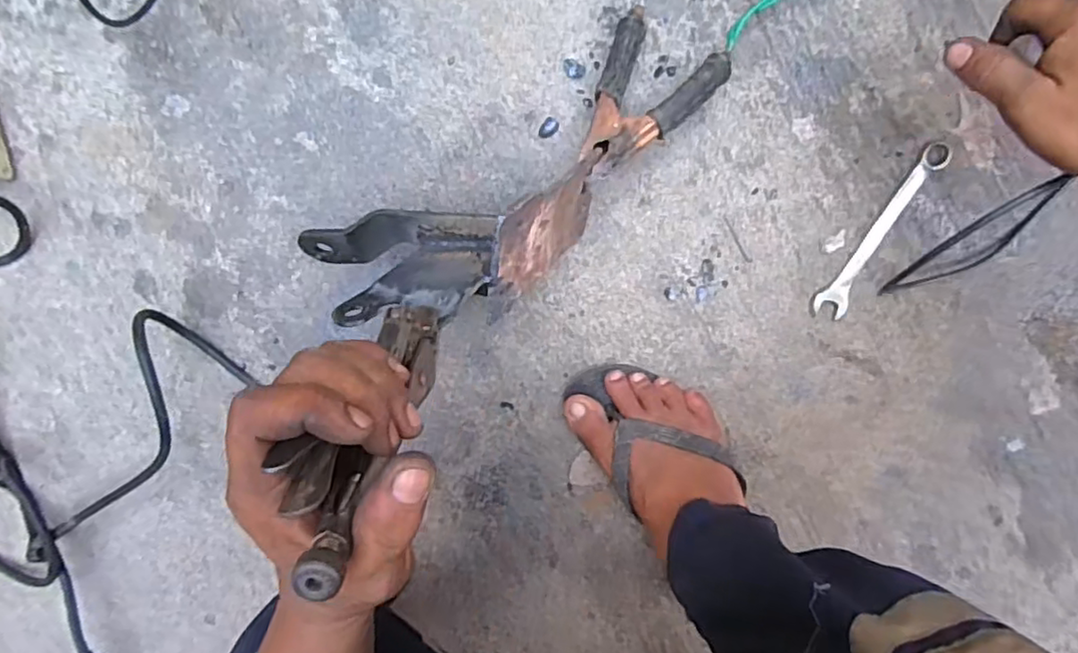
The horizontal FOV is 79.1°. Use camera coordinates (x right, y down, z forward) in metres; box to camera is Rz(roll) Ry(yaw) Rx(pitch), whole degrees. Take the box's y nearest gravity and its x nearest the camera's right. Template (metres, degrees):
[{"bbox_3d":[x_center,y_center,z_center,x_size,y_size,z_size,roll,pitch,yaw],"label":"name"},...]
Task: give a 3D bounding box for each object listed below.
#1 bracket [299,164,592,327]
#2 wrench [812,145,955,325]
[{"bbox_3d":[-0.063,-0.053,0.472,0.218,0.106,0.077,-13,100,4],"label":"bracket"},{"bbox_3d":[0.280,-0.078,0.533,0.026,0.004,0.158,30,100,-2],"label":"wrench"}]

